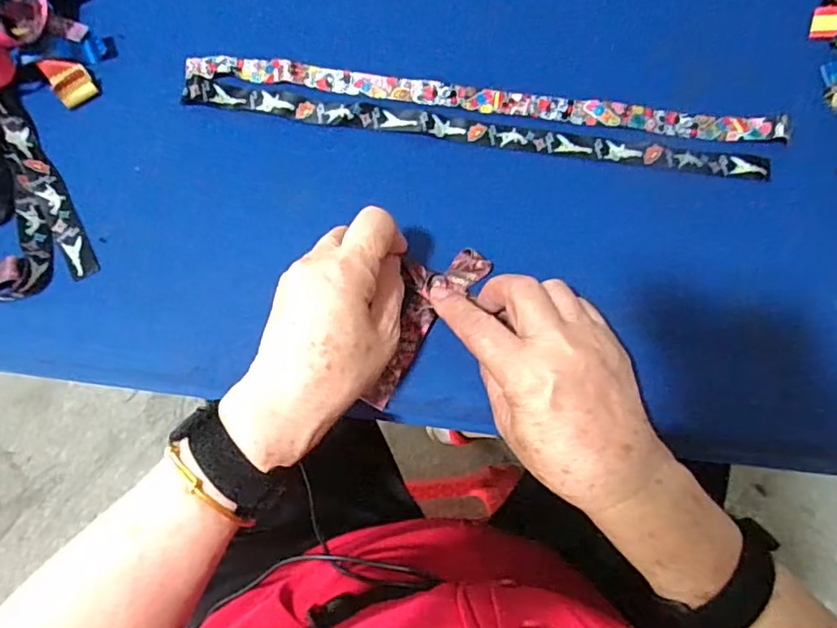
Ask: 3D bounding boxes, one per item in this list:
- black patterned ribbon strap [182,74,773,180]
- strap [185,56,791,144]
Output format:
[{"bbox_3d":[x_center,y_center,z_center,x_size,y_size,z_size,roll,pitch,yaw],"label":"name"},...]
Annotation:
[{"bbox_3d":[0.043,-0.136,0.423,0.432,0.005,0.020,8,81,0],"label":"black patterned ribbon strap"},{"bbox_3d":[0.051,-0.162,0.428,0.440,0.010,0.024,6,77,0],"label":"strap"}]

